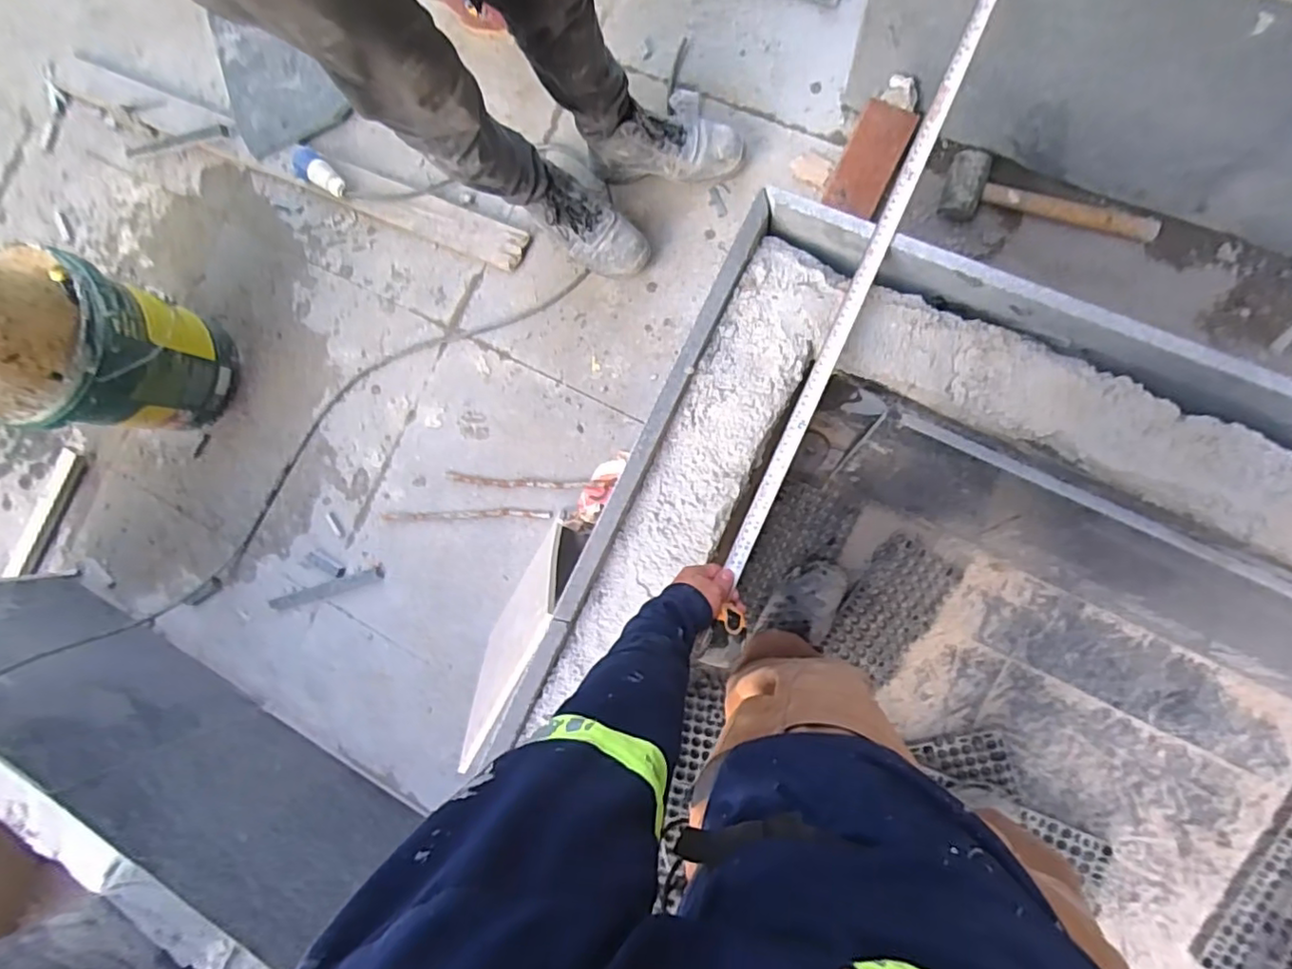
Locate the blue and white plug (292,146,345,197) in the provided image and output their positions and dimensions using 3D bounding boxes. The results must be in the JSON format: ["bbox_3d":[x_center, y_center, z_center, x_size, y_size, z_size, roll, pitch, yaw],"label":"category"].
[{"bbox_3d":[-0.645,-0.612,1.216,0.127,0.050,0.058,41,94,9],"label":"blue and white plug"}]

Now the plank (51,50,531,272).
[{"bbox_3d":[-0.725,-0.651,1.238,1.078,0.028,0.081,23,91,10],"label":"plank"}]

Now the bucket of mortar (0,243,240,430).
[{"bbox_3d":[-0.973,-0.234,1.142,0.258,0.343,0.272,0,87,10],"label":"bucket of mortar"}]

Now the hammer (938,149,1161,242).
[{"bbox_3d":[0.660,-0.467,1.010,0.332,0.063,0.093,12,90,10],"label":"hammer"}]

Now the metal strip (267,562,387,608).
[{"bbox_3d":[-0.634,0.209,1.241,0.250,0.016,0.030,-20,84,8],"label":"metal strip"}]

